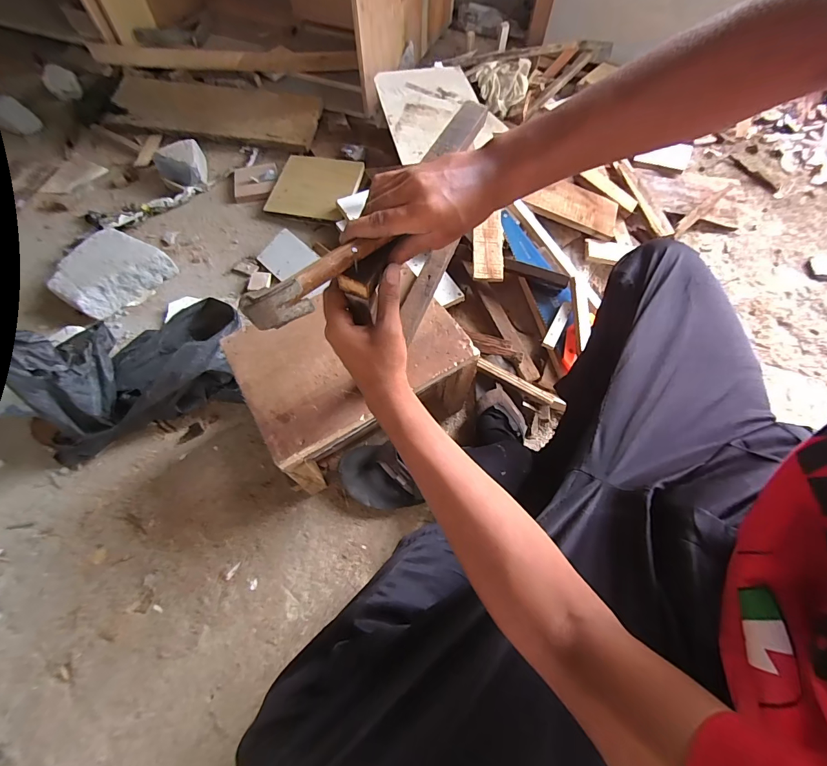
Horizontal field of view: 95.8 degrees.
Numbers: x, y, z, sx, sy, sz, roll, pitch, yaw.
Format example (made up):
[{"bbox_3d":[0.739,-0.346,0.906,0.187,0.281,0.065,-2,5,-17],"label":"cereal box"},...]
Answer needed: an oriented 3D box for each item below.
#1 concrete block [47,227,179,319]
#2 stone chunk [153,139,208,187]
[{"bbox_3d":[-0.698,-0.255,0.857,0.187,0.068,0.206,30,67,15],"label":"concrete block"},{"bbox_3d":[-0.627,-0.590,1.024,0.128,0.062,0.137,-29,66,-14],"label":"stone chunk"}]

